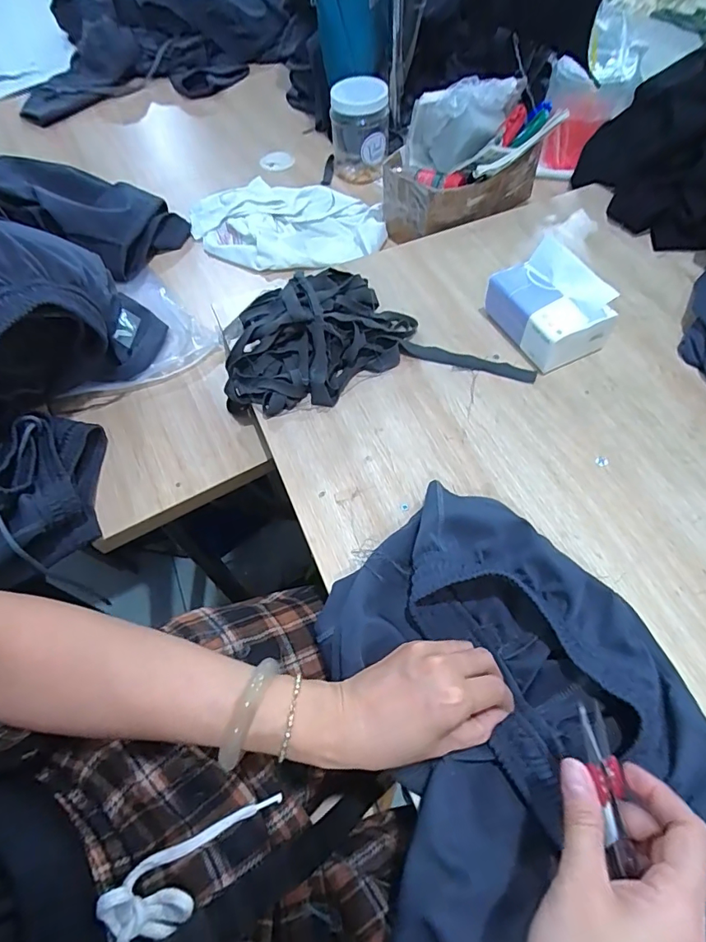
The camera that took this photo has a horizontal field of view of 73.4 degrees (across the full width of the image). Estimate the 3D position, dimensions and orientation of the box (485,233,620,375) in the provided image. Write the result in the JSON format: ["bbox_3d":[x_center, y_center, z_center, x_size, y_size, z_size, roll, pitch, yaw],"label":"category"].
[{"bbox_3d":[0.216,-0.185,0.528,0.095,0.084,0.116,-22,61,-10],"label":"box"}]

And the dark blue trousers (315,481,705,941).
[{"bbox_3d":[0.119,0.182,0.343,0.246,0.058,0.344,-13,60,-5],"label":"dark blue trousers"}]

